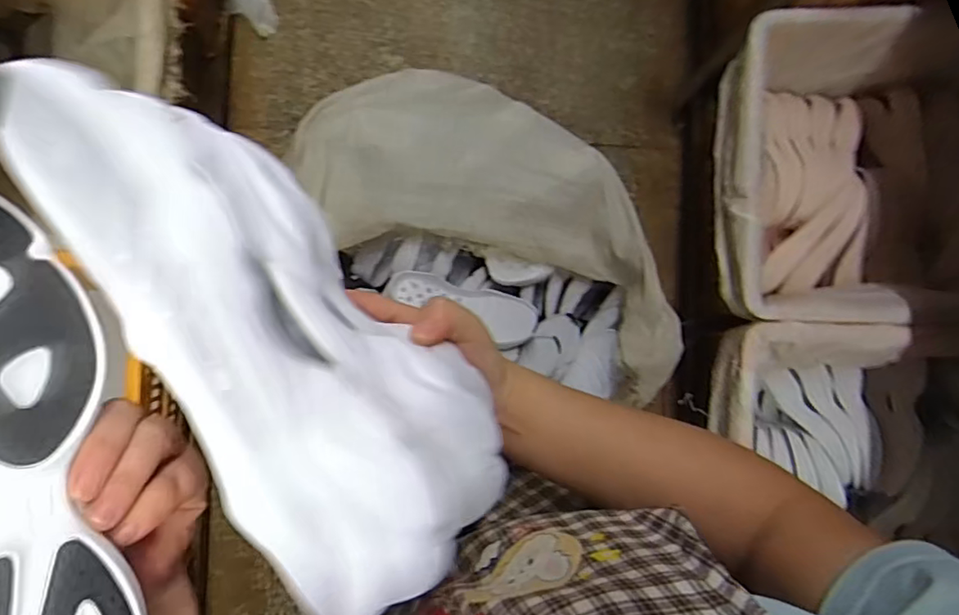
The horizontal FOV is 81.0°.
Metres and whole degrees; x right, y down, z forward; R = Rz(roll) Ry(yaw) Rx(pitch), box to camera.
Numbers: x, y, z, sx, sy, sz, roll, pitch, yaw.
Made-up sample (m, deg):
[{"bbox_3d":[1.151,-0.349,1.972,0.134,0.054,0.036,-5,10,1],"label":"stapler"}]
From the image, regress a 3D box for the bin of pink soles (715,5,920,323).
[{"bbox_3d":[0.532,-0.202,0.919,0.306,0.224,0.457,6,88,-4],"label":"bin of pink soles"}]

